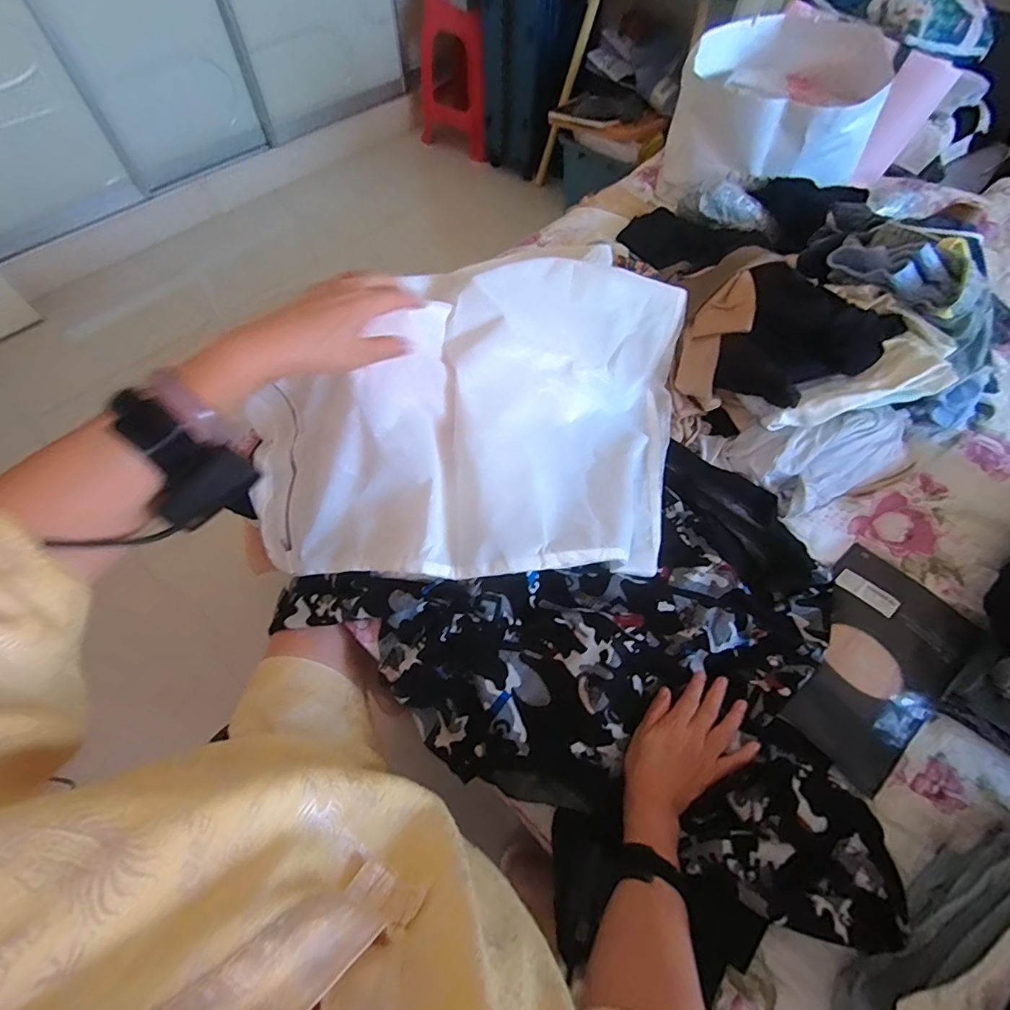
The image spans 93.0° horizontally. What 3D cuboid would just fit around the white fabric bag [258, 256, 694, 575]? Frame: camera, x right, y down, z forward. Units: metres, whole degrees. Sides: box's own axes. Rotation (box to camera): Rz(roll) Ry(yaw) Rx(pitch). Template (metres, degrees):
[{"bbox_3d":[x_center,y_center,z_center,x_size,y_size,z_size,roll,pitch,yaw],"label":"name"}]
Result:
[{"bbox_3d":[-0.045,-0.131,0.633,0.531,0.175,0.459,8,61,3],"label":"white fabric bag"}]

